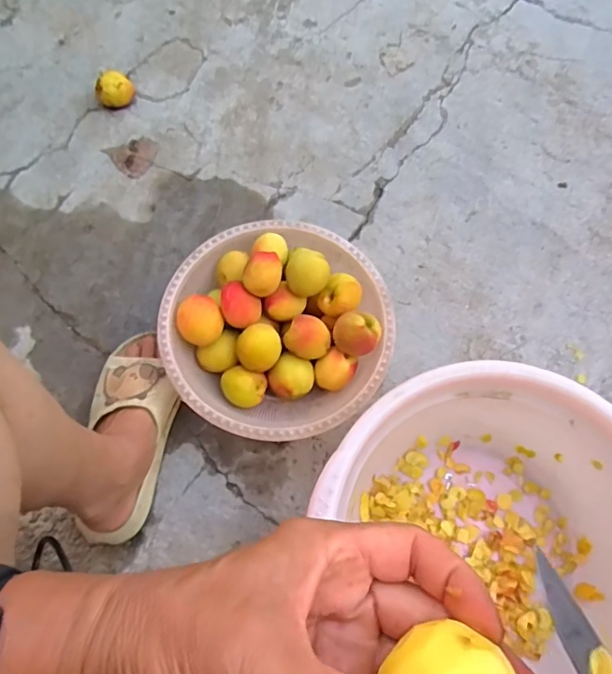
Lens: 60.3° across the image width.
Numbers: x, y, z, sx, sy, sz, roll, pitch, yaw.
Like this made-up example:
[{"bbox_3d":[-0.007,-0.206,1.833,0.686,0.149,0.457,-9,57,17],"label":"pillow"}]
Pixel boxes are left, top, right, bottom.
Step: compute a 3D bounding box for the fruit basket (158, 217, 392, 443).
[{"bbox_3d":[-0.034,-0.006,0.653,0.261,0.122,0.264,1,71,-2],"label":"fruit basket"}]

